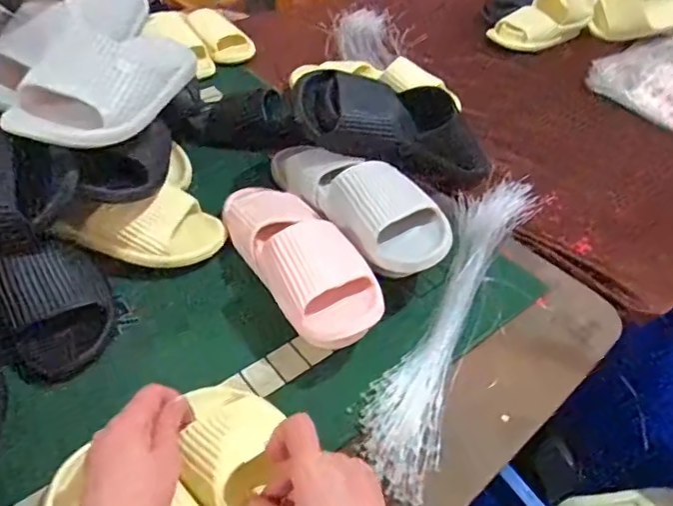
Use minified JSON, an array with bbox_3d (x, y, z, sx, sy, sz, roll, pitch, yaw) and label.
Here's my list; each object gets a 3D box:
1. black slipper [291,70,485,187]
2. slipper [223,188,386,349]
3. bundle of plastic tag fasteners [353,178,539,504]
[{"bbox_3d":[0.076,-0.165,0.716,0.265,0.092,0.075,18,43,-11],"label":"black slipper"},{"bbox_3d":[-0.046,-0.001,0.605,0.100,0.066,0.261,-18,49,-24],"label":"slipper"},{"bbox_3d":[0.135,0.044,0.617,0.084,0.030,0.457,22,46,15],"label":"bundle of plastic tag fasteners"}]

